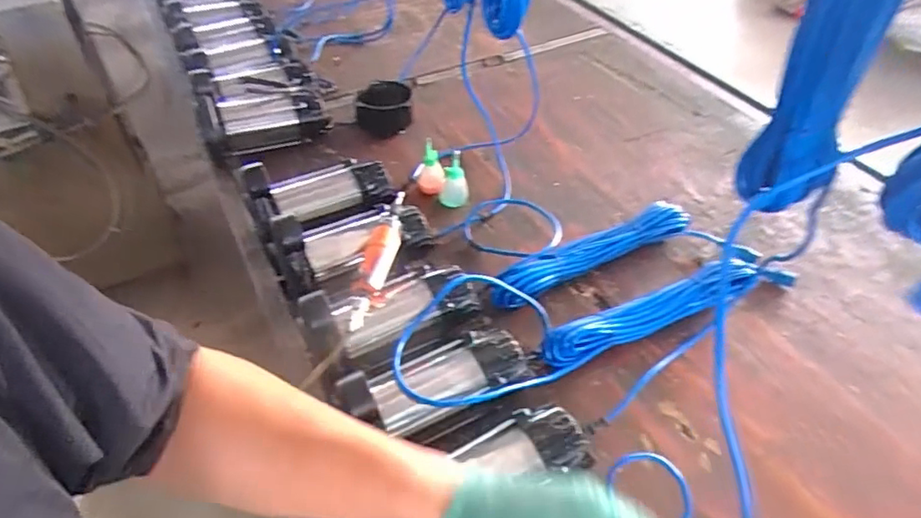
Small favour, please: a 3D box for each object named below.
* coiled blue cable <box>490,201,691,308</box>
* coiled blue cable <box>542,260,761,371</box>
[{"bbox_3d":[0.209,-0.006,0.878,0.364,0.076,0.059,-22,51,-20],"label":"coiled blue cable"},{"bbox_3d":[0.280,0.085,0.798,0.358,0.061,0.060,-18,50,-16],"label":"coiled blue cable"}]

